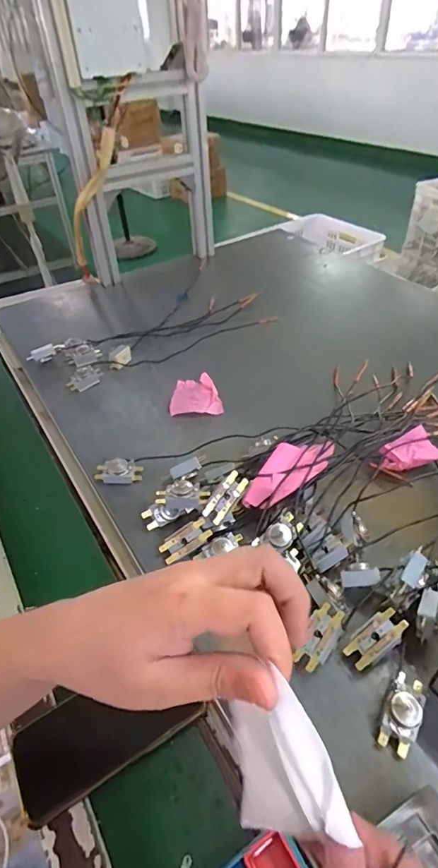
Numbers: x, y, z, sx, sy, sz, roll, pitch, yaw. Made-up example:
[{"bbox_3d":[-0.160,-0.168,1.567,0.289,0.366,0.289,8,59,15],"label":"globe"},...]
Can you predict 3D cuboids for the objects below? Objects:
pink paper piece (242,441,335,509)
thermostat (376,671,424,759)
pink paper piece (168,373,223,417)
[{"bbox_3d":[0.080,0.042,0.522,0.130,0.014,0.052,-35,70,-16],"label":"pink paper piece"},{"bbox_3d":[0.152,0.231,0.370,0.028,0.028,0.058,19,48,23],"label":"thermostat"},{"bbox_3d":[-0.035,-0.062,0.700,0.078,0.022,0.075,-3,43,2],"label":"pink paper piece"}]

